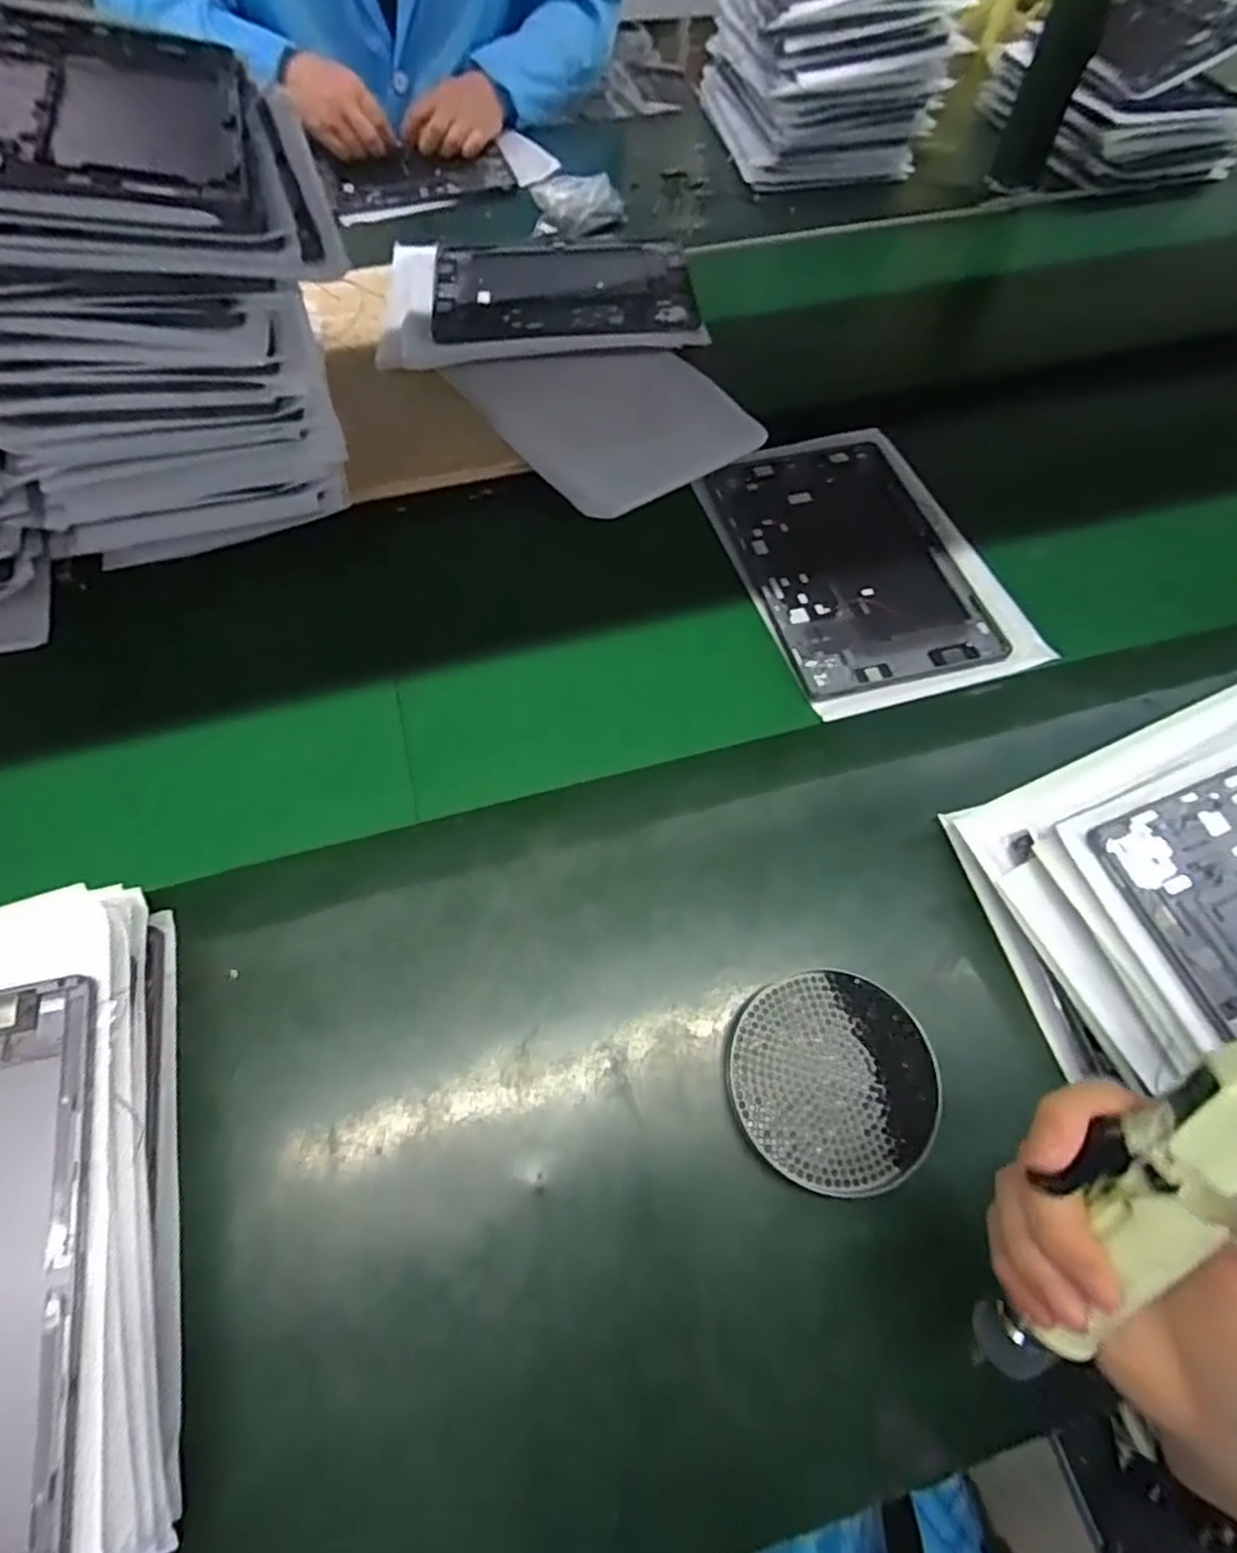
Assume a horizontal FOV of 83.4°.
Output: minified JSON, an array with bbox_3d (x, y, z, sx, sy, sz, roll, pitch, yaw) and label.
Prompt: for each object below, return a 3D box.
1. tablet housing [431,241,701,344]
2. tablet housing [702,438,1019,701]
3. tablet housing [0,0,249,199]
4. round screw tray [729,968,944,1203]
[{"bbox_3d":[-0.056,-0.505,0.713,0.257,0.014,0.176,-4,63,-3],"label":"tablet housing"},{"bbox_3d":[0.192,-0.184,0.586,0.164,0.012,0.260,-14,64,-8],"label":"tablet housing"},{"bbox_3d":[-0.336,-0.432,0.443,0.173,0.011,0.262,-8,61,-18],"label":"tablet housing"},{"bbox_3d":[0.122,0.171,0.396,0.111,0.018,0.114,0,63,-1],"label":"round screw tray"}]

